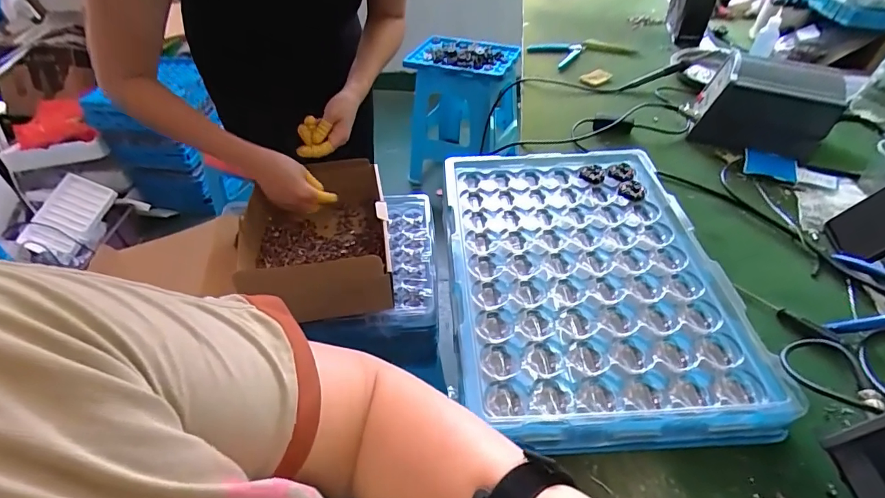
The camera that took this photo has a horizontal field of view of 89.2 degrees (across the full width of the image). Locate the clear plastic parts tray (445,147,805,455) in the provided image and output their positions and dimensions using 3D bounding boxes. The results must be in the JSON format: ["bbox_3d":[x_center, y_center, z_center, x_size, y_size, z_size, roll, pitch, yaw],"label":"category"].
[{"bbox_3d":[0.149,0.013,0.486,0.279,0.033,0.383,-4,44,-3],"label":"clear plastic parts tray"}]

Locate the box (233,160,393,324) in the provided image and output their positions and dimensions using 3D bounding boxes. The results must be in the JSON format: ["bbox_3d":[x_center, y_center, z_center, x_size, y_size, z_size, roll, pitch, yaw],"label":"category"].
[{"bbox_3d":[-0.193,-0.025,0.691,0.204,0.112,0.278,-7,45,-6],"label":"box"}]

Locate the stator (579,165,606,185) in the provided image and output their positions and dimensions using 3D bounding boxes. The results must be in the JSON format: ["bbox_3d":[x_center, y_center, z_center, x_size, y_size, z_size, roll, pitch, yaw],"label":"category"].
[{"bbox_3d":[0.201,-0.099,0.602,0.032,0.013,0.031,17,47,18],"label":"stator"}]

